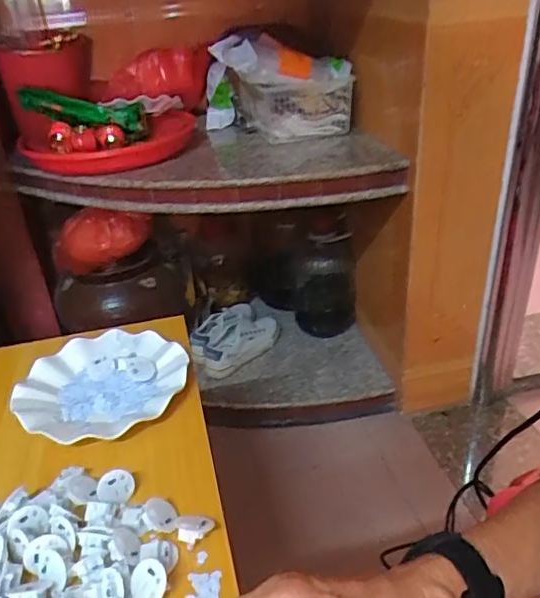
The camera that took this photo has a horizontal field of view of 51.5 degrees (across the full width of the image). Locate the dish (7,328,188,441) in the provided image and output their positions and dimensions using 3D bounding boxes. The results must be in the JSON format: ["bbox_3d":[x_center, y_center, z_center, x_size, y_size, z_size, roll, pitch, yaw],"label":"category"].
[{"bbox_3d":[-0.186,0.093,0.634,0.178,0.022,0.173,-3,31,2],"label":"dish"}]

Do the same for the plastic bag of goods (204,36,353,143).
[{"bbox_3d":[0.013,-0.441,1.150,0.267,0.188,0.199,-12,31,-12],"label":"plastic bag of goods"}]

